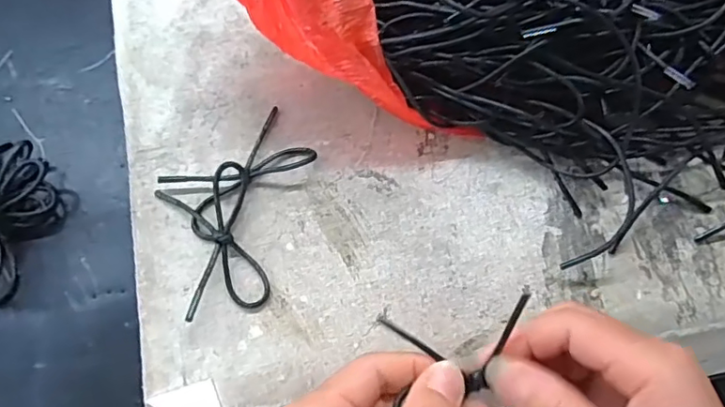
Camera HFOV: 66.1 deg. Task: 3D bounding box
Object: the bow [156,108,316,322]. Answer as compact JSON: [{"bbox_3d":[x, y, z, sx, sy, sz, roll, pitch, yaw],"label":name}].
[{"bbox_3d":[-0.060,0.006,0.281,0.092,0.021,0.081,-33,74,-12],"label":"bow"}]

